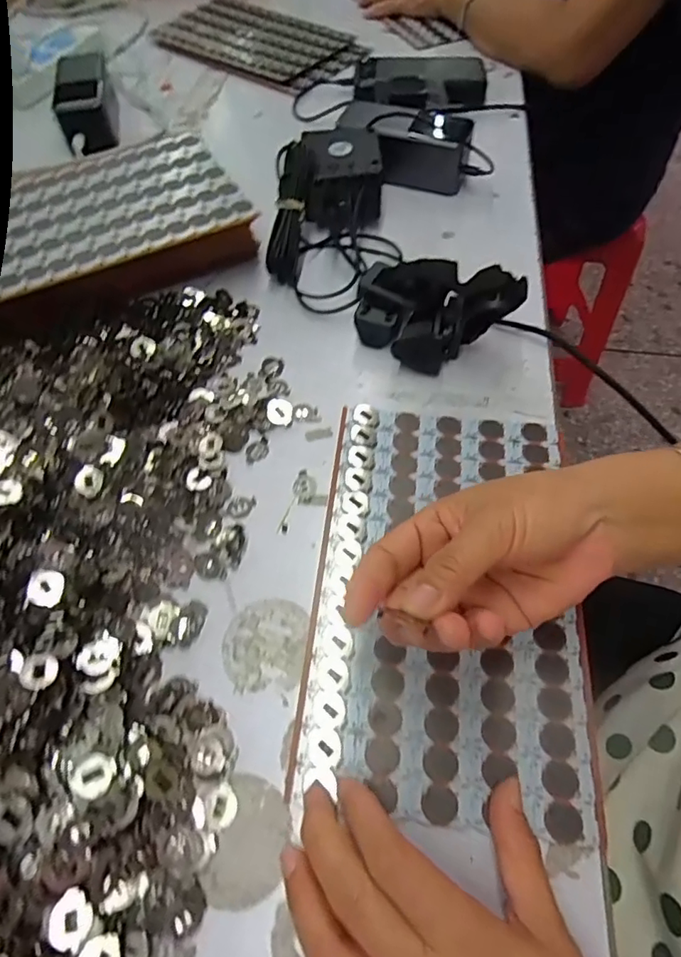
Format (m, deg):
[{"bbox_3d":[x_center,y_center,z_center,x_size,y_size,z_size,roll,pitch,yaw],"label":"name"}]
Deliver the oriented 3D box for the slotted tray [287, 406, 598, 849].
[{"bbox_3d":[0.063,0.060,0.326,0.153,0.008,0.250,6,59,5],"label":"slotted tray"}]

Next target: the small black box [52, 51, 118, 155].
[{"bbox_3d":[-0.290,-0.428,0.611,0.056,0.050,0.144,-12,59,-6],"label":"small black box"}]

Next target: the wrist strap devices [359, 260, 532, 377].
[{"bbox_3d":[0.066,-0.122,0.400,0.117,0.071,0.056,26,63,16],"label":"wrist strap devices"}]

